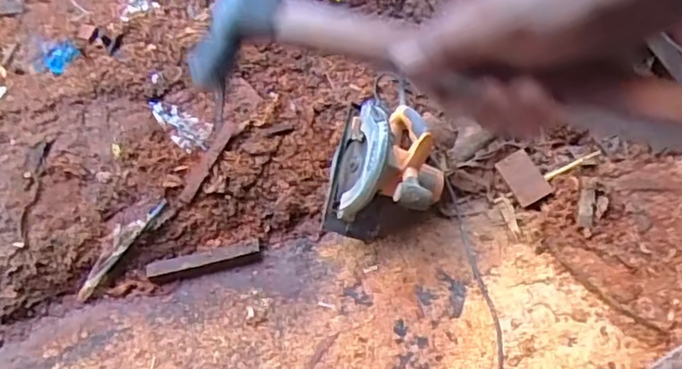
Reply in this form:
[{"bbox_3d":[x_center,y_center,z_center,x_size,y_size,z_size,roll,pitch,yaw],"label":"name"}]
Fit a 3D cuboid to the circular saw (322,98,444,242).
[{"bbox_3d":[0.096,-0.029,1.320,0.247,0.253,0.229,-3,56,4],"label":"circular saw"}]

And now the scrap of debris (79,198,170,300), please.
[{"bbox_3d":[-0.508,0.141,1.349,0.046,0.009,0.289,41,89,-4],"label":"scrap of debris"}]

